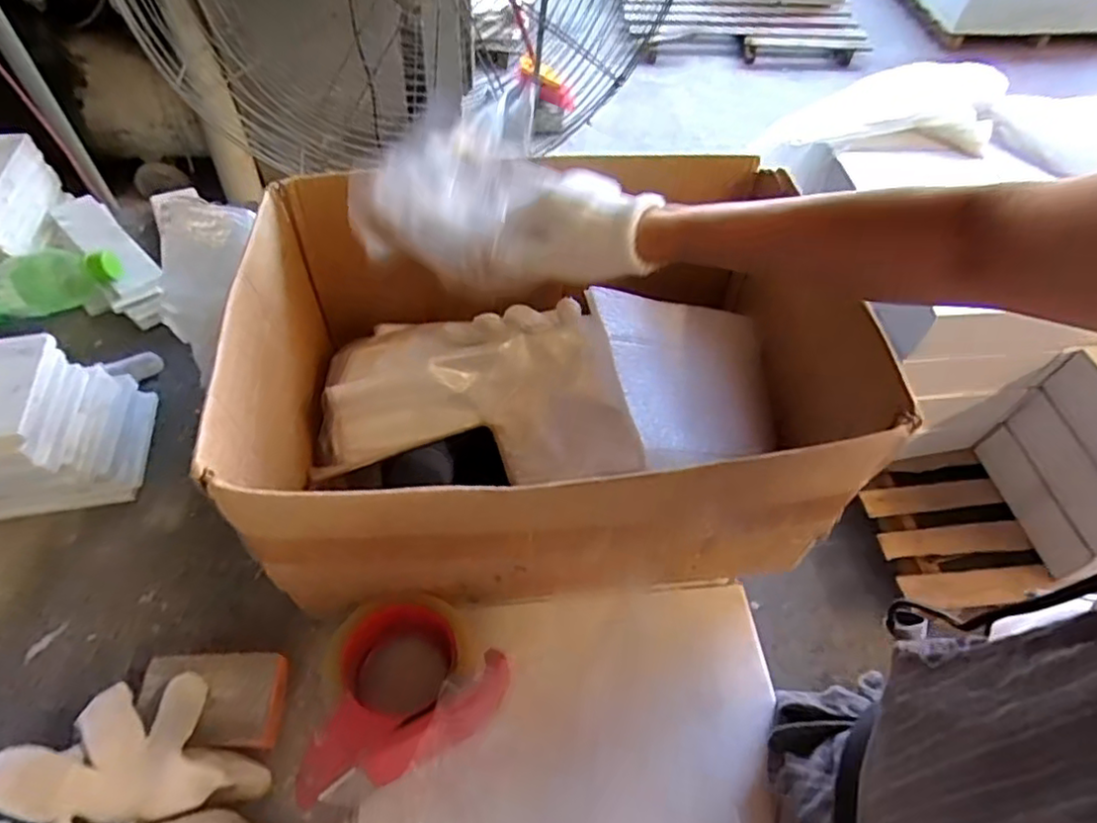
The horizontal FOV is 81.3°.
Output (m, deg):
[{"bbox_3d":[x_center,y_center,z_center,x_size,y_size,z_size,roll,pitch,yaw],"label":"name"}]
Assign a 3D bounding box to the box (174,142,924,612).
[{"bbox_3d":[0.000,-0.037,0.507,0.430,0.177,0.315,-7,56,-8],"label":"box"}]

